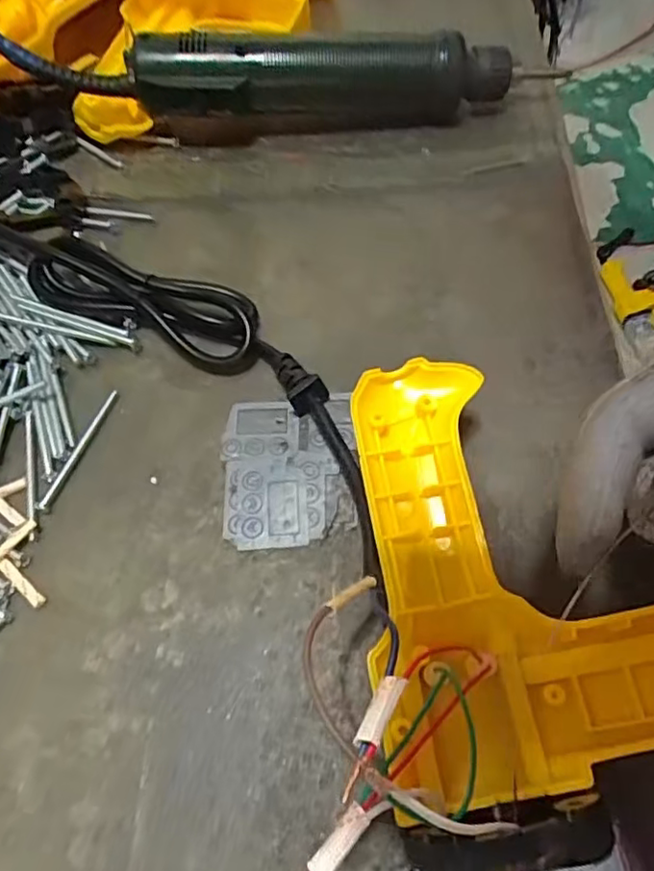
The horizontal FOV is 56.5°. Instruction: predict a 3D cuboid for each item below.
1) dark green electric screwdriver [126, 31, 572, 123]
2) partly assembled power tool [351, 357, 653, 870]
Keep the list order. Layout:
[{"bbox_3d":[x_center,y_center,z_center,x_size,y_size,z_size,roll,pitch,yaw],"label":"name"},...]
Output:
[{"bbox_3d":[0.002,-0.214,0.362,0.227,0.046,0.041,-5,62,-2],"label":"dark green electric screwdriver"},{"bbox_3d":[0.072,0.066,0.199,0.119,0.052,0.202,-2,61,0],"label":"partly assembled power tool"}]

